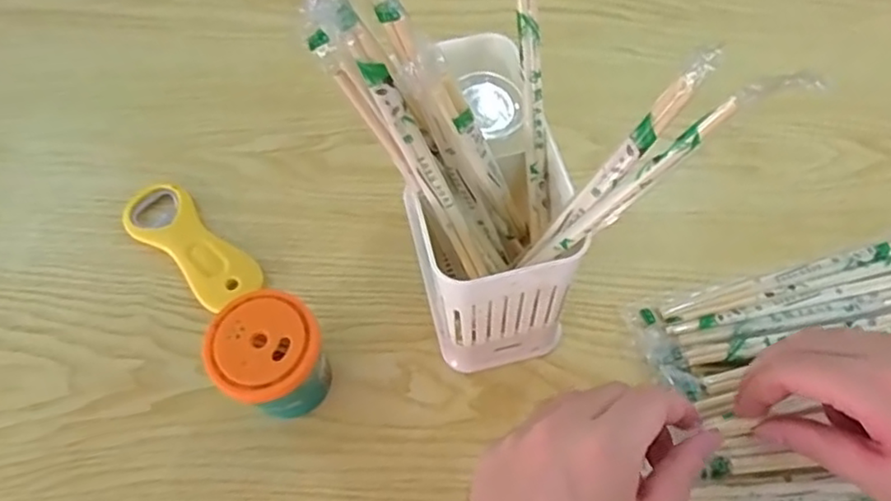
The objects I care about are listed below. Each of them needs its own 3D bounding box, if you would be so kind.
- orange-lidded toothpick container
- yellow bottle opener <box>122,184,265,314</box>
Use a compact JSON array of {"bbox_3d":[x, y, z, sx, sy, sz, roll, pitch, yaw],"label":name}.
[{"bbox_3d":[-0.097,0.065,0.374,0.059,0.070,0.057,-2,61,4],"label":"orange-lidded toothpick container"},{"bbox_3d":[-0.177,-0.005,0.453,0.123,0.007,0.045,40,71,22],"label":"yellow bottle opener"}]

